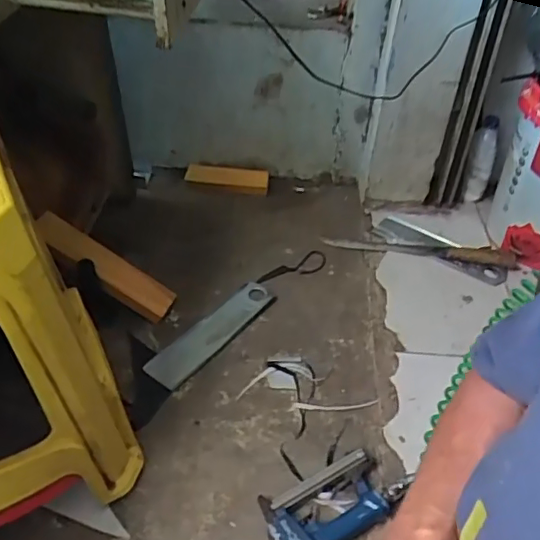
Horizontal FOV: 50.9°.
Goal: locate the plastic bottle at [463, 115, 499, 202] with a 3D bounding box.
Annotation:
[{"bbox_3d":[0.540,-0.279,1.450,0.067,0.213,0.054,20,44,16],"label":"plastic bottle"}]

